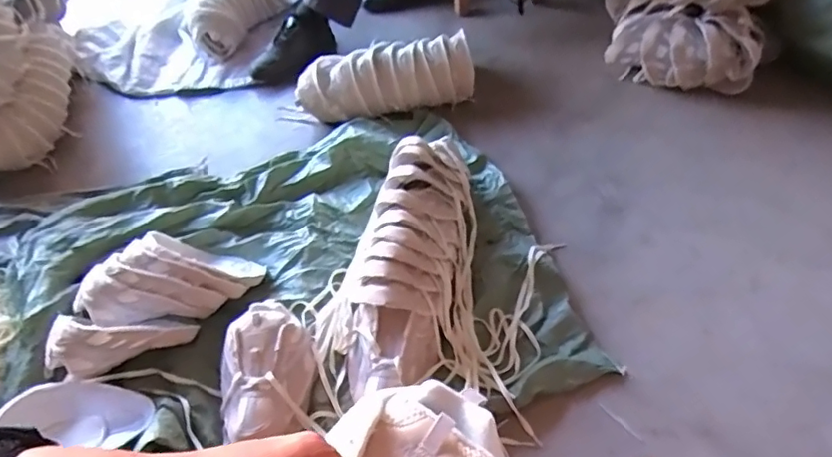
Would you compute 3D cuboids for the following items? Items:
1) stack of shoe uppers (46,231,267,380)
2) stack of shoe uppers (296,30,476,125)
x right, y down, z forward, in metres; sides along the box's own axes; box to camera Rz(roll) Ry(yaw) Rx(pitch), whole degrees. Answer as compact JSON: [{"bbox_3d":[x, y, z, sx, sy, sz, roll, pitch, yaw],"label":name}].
[{"bbox_3d":[-0.465,0.109,0.971,0.351,0.120,0.183,-38,57,-23],"label":"stack of shoe uppers"},{"bbox_3d":[-0.070,-0.363,1.341,0.419,0.127,0.119,-7,50,0],"label":"stack of shoe uppers"}]

